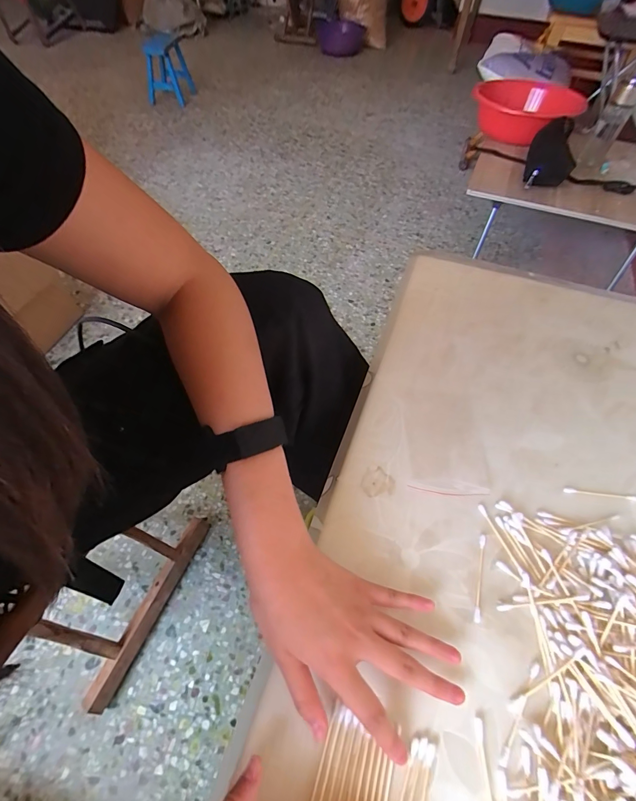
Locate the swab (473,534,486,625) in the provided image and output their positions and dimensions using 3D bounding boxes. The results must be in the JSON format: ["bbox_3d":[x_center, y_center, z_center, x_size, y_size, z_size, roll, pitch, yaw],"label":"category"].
[{"bbox_3d":[0.136,0.148,0.300,0.006,0.004,0.069,16,57,9],"label":"swab"}]

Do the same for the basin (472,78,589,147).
[{"bbox_3d":[0.709,-1.002,1.240,0.345,0.141,0.331,22,58,13],"label":"basin"}]

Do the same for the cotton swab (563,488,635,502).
[{"bbox_3d":[0.271,0.090,0.342,0.070,0.004,0.006,6,56,3],"label":"cotton swab"}]

